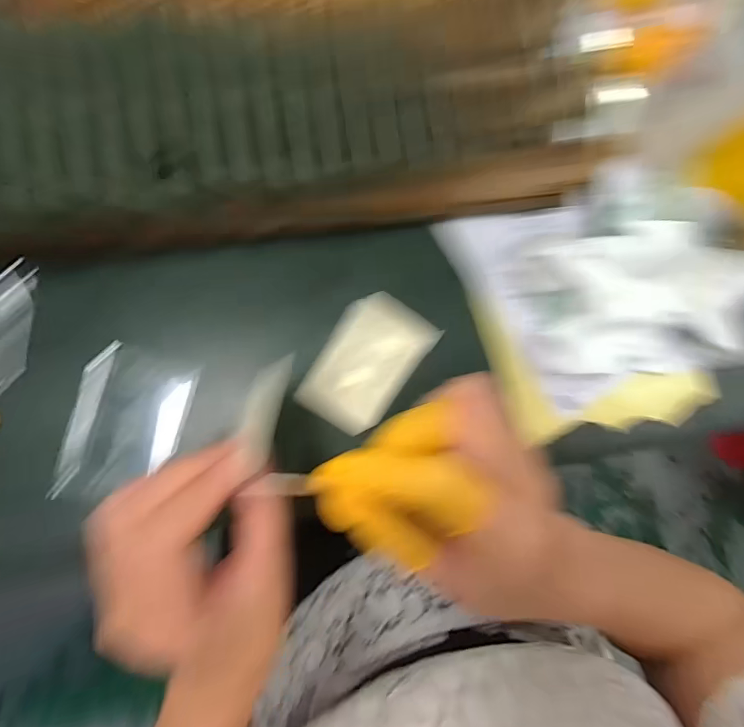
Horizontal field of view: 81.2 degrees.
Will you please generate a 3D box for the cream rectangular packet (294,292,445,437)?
[{"bbox_3d":[-0.004,-0.002,0.307,0.064,0.005,0.098,35,78,4],"label":"cream rectangular packet"}]

